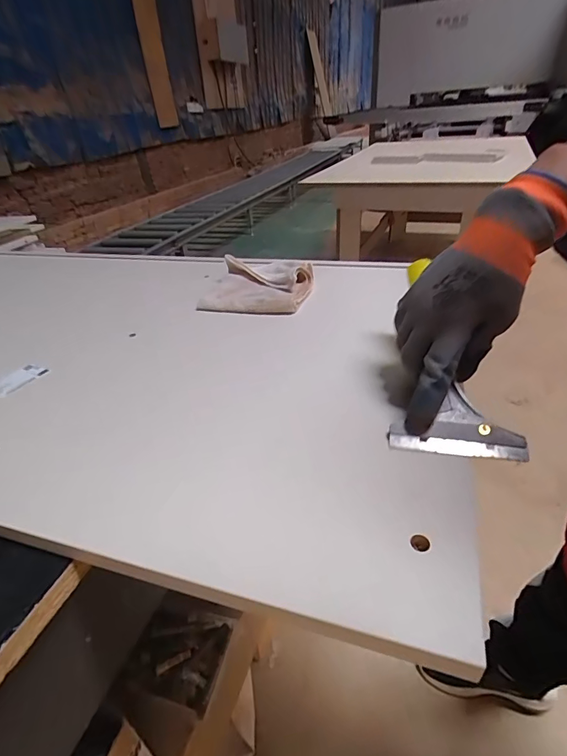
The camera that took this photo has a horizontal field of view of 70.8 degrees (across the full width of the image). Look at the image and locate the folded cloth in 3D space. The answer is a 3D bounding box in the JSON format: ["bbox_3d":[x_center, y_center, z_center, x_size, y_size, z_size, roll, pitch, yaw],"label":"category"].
[{"bbox_3d":[-0.035,-0.140,0.591,0.157,0.030,0.152,4,35,11],"label":"folded cloth"}]

